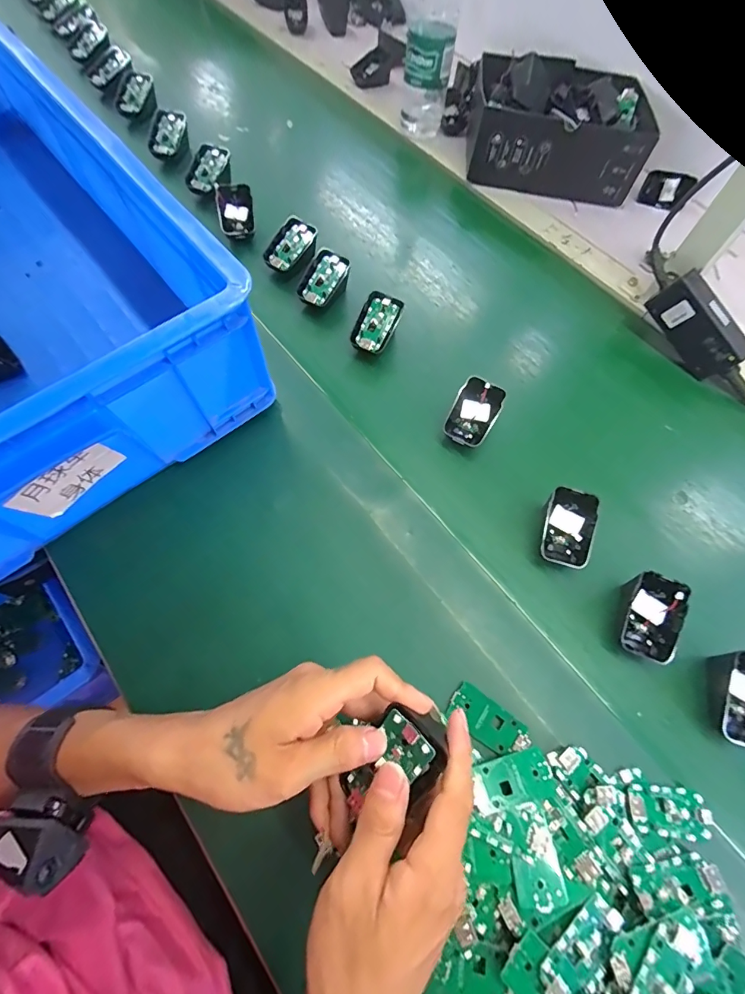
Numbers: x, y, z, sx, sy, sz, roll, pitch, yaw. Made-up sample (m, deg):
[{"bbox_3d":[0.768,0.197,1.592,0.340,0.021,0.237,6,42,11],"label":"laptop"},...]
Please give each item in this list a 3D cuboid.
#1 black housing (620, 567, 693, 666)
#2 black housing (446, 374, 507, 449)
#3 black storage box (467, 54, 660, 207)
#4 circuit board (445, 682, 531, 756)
[{"bbox_3d":[0.236,0.104,0.369,0.043,0.038,0.067,20,64,8],"label":"black housing"},{"bbox_3d":[0.104,-0.086,0.443,0.044,0.017,0.067,28,92,6],"label":"black housing"},{"bbox_3d":[0.273,-0.533,0.635,0.239,0.098,0.155,9,63,3],"label":"black storage box"},{"bbox_3d":[0.090,0.175,0.334,0.062,0.005,0.029,34,67,14],"label":"circuit board"}]

